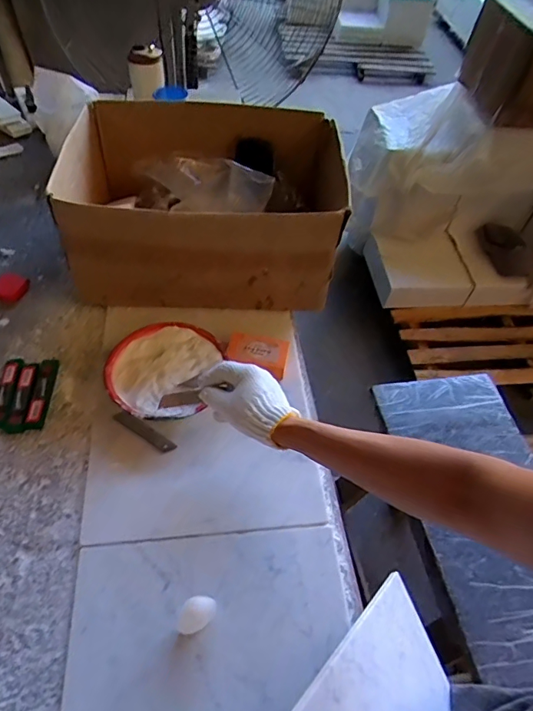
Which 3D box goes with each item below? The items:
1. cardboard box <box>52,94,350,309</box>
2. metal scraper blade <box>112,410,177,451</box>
[{"bbox_3d":[-0.097,-0.254,0.827,0.428,0.227,0.353,5,54,-1],"label":"cardboard box"},{"bbox_3d":[-0.170,0.106,0.663,0.102,0.006,0.019,30,70,18],"label":"metal scraper blade"}]

